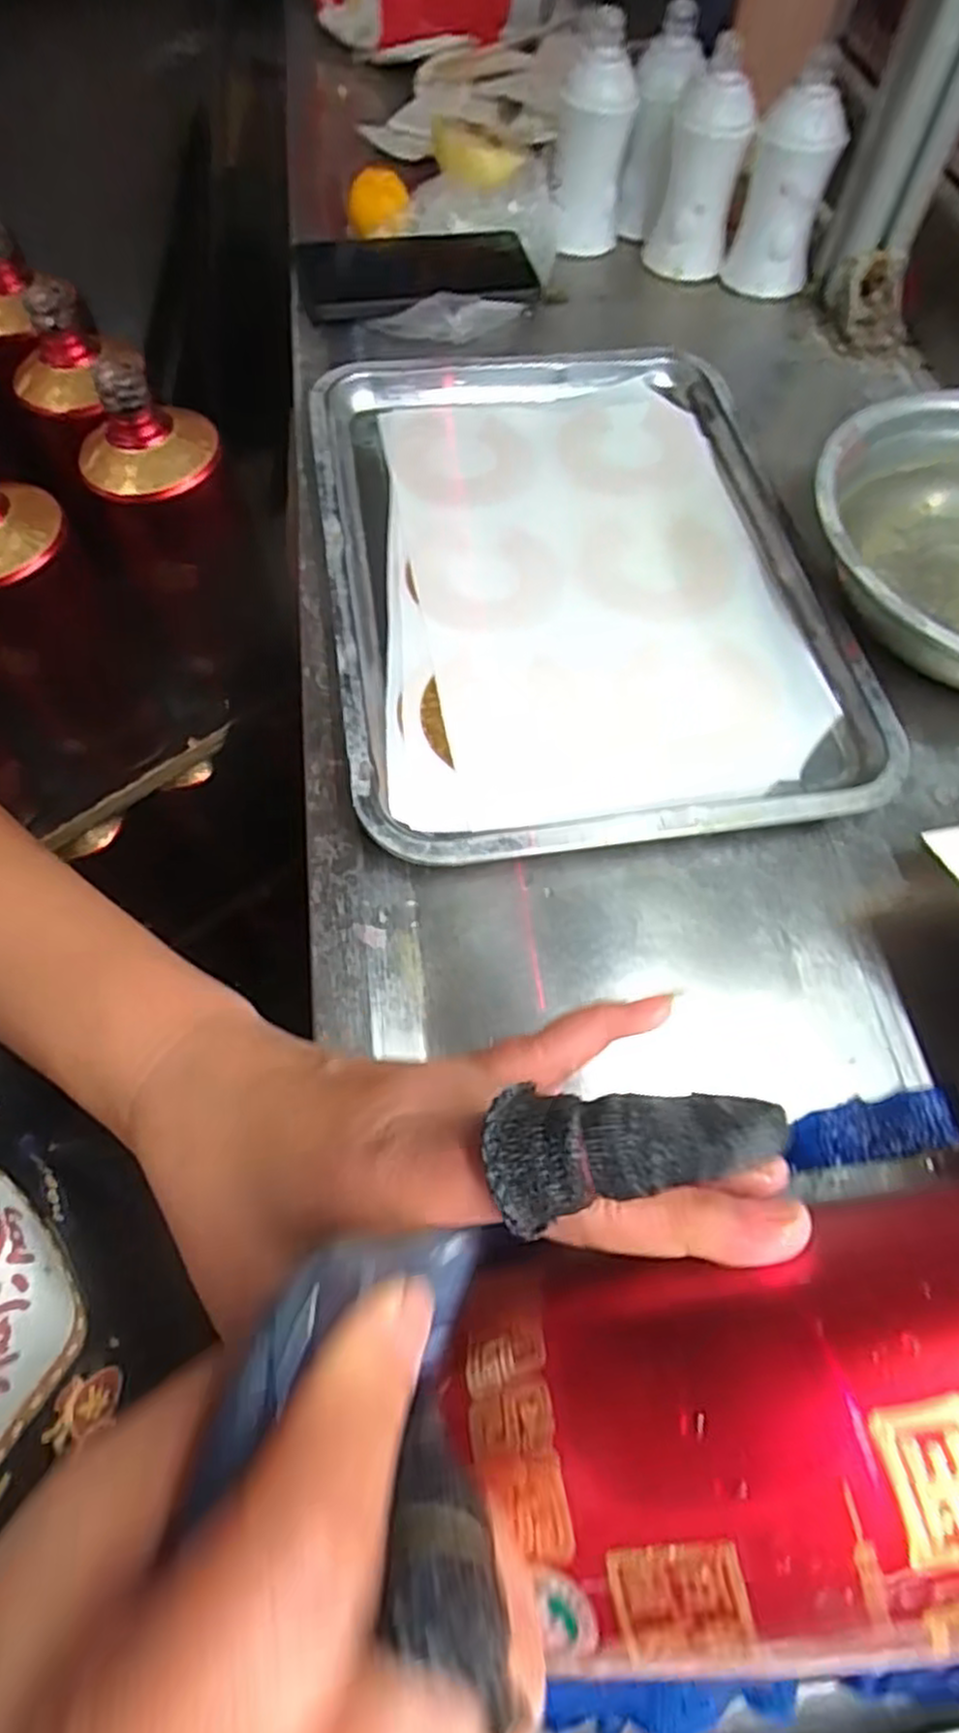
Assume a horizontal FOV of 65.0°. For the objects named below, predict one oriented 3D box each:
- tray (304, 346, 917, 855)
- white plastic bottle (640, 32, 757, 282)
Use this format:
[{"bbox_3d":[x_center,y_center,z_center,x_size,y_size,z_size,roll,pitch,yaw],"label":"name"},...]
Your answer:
[{"bbox_3d":[0.051,-0.165,0.403,0.259,0.019,0.339,-8,63,-6],"label":"tray"},{"bbox_3d":[0.155,-0.489,0.531,0.055,0.106,0.048,5,63,1],"label":"white plastic bottle"}]

